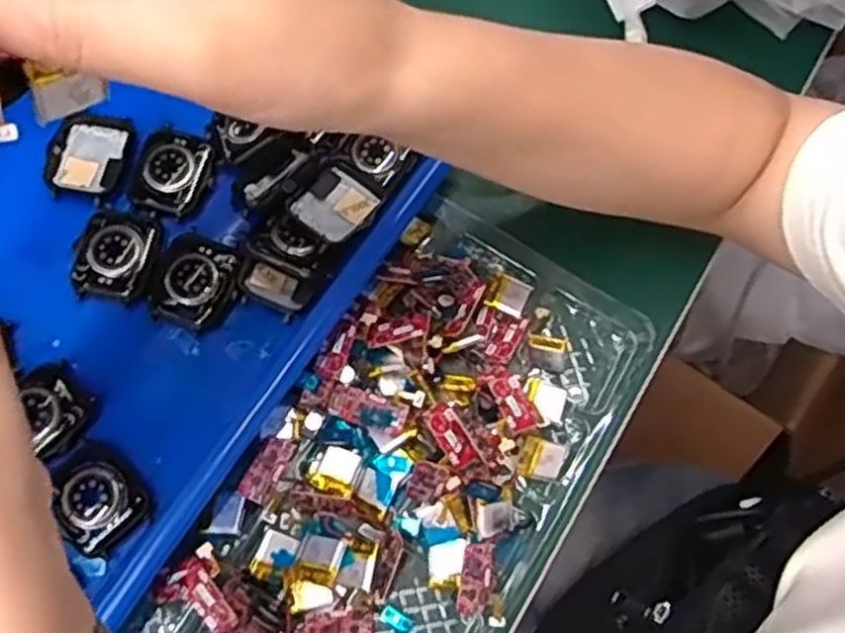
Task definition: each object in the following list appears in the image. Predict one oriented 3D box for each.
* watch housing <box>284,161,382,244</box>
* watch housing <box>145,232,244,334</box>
[{"bbox_3d":[-0.041,-0.054,0.363,0.034,0.008,0.037,39,73,5],"label":"watch housing"},{"bbox_3d":[-0.106,-0.017,0.359,0.041,0.009,0.042,27,73,7],"label":"watch housing"}]

